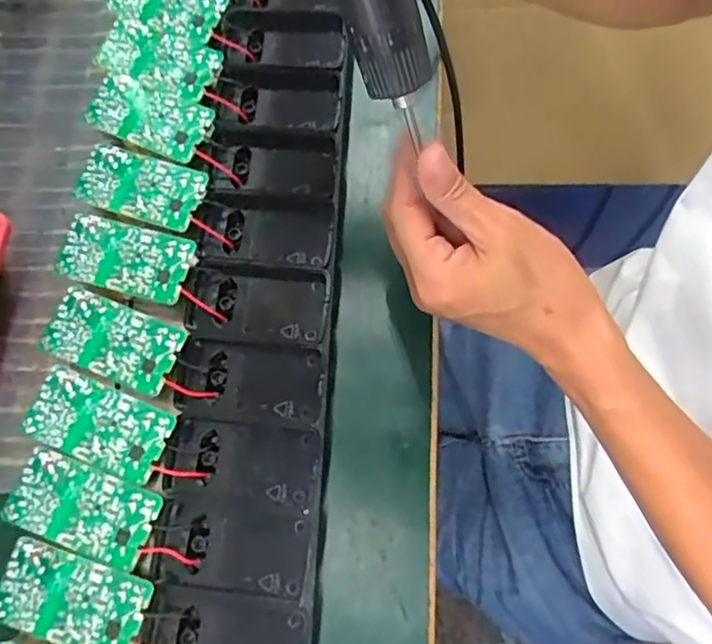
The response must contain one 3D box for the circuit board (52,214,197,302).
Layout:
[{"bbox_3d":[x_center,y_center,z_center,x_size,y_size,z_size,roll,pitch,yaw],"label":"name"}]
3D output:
[{"bbox_3d":[-0.134,-0.038,0.367,0.075,0.005,0.041,13,74,6],"label":"circuit board"}]

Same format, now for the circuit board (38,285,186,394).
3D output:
[{"bbox_3d":[-0.136,0.010,0.352,0.074,0.004,0.043,19,74,7],"label":"circuit board"}]

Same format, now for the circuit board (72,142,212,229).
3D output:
[{"bbox_3d":[-0.129,-0.082,0.381,0.073,0.004,0.040,17,74,7],"label":"circuit board"}]

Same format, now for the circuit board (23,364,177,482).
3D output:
[{"bbox_3d":[-0.138,0.055,0.339,0.073,0.006,0.042,21,75,8],"label":"circuit board"}]

